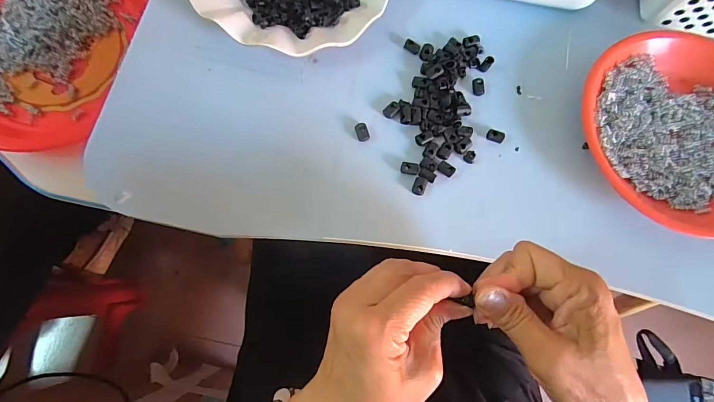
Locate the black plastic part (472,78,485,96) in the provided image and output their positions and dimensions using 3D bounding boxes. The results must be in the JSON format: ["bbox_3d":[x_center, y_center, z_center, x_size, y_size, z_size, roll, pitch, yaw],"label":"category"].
[{"bbox_3d":[0.115,-0.109,0.356,0.011,0.004,0.017,-2,76,-4],"label":"black plastic part"}]

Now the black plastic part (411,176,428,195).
[{"bbox_3d":[0.055,-0.013,0.328,0.011,0.004,0.015,22,76,2],"label":"black plastic part"}]

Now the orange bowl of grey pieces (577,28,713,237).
[{"bbox_3d":[0.304,-0.067,0.348,0.174,0.025,0.193,-34,80,-10],"label":"orange bowl of grey pieces"}]

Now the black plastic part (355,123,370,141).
[{"bbox_3d":[0.005,-0.061,0.334,0.011,0.004,0.016,-17,78,-7],"label":"black plastic part"}]

